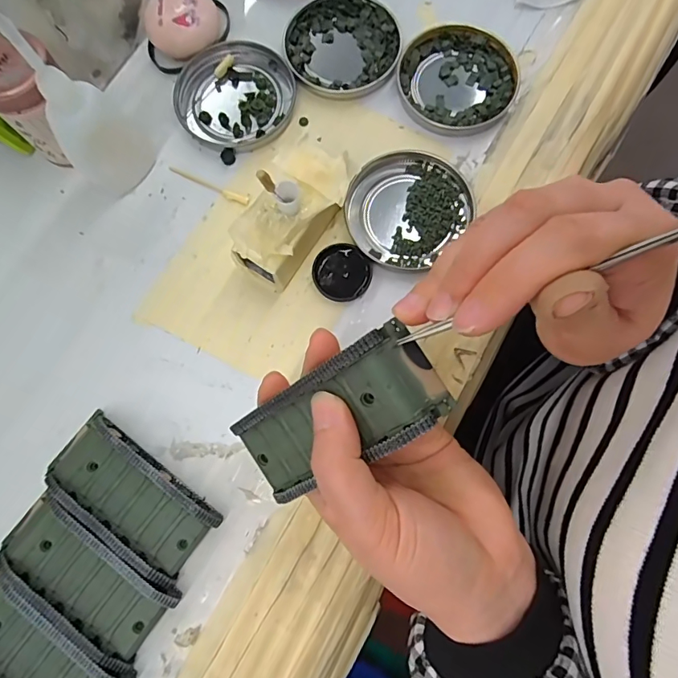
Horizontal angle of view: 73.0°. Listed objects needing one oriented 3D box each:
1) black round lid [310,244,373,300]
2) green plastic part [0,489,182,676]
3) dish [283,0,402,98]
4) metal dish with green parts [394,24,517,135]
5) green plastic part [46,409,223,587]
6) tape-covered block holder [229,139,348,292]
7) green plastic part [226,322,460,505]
[{"bbox_3d":[0.002,-0.041,0.282,0.035,0.006,0.034,0,78,1],"label":"black round lid"},{"bbox_3d":[-0.135,0.125,0.244,0.094,0.019,0.044,37,81,8],"label":"green plastic part"},{"bbox_3d":[0.002,-0.201,0.314,0.078,0.008,0.075,0,78,1],"label":"dish"},{"bbox_3d":[0.078,-0.174,0.306,0.076,0.007,0.076,0,78,1],"label":"metal dish with green parts"},{"bbox_3d":[-0.115,0.085,0.252,0.095,0.020,0.044,37,81,8],"label":"green plastic part"},{"bbox_3d":[-0.028,-0.071,0.269,0.047,0.046,0.084,28,80,6],"label":"tape-covered block holder"},{"bbox_3d":[-0.004,0.035,0.193,0.095,0.021,0.042,-34,78,27],"label":"green plastic part"}]

